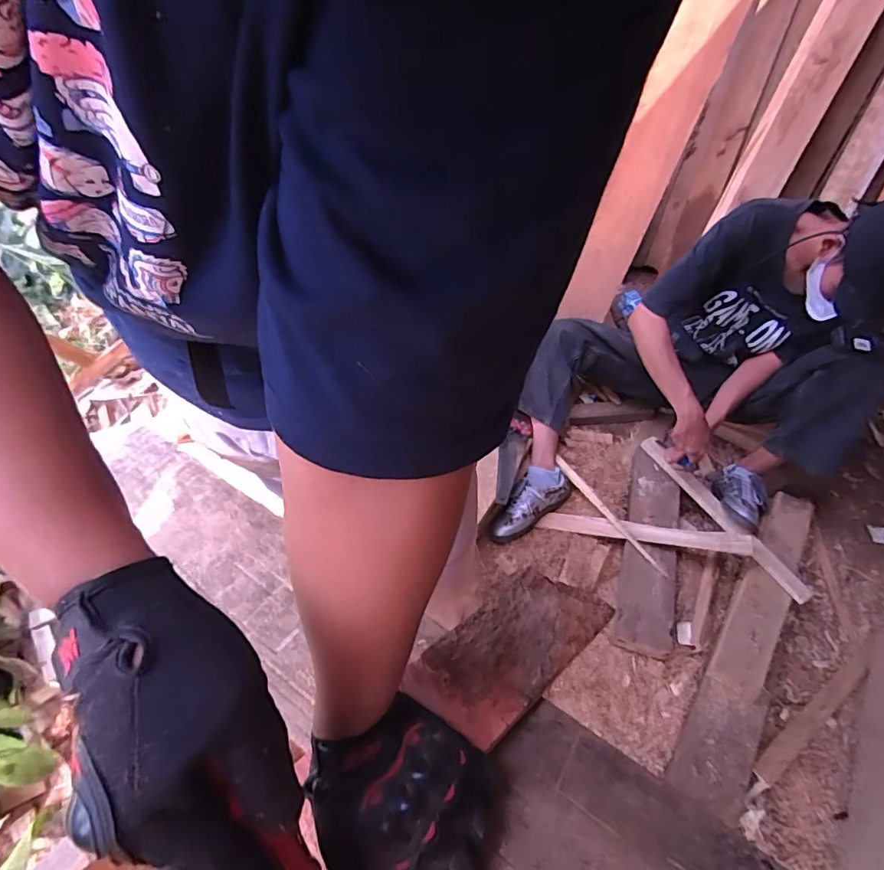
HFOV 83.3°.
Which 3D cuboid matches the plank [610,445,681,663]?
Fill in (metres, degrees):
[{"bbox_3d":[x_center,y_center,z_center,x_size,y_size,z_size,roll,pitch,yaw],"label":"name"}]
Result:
[{"bbox_3d":[0.529,0.258,1.250,0.128,0.037,0.568,15,49,11],"label":"plank"}]

